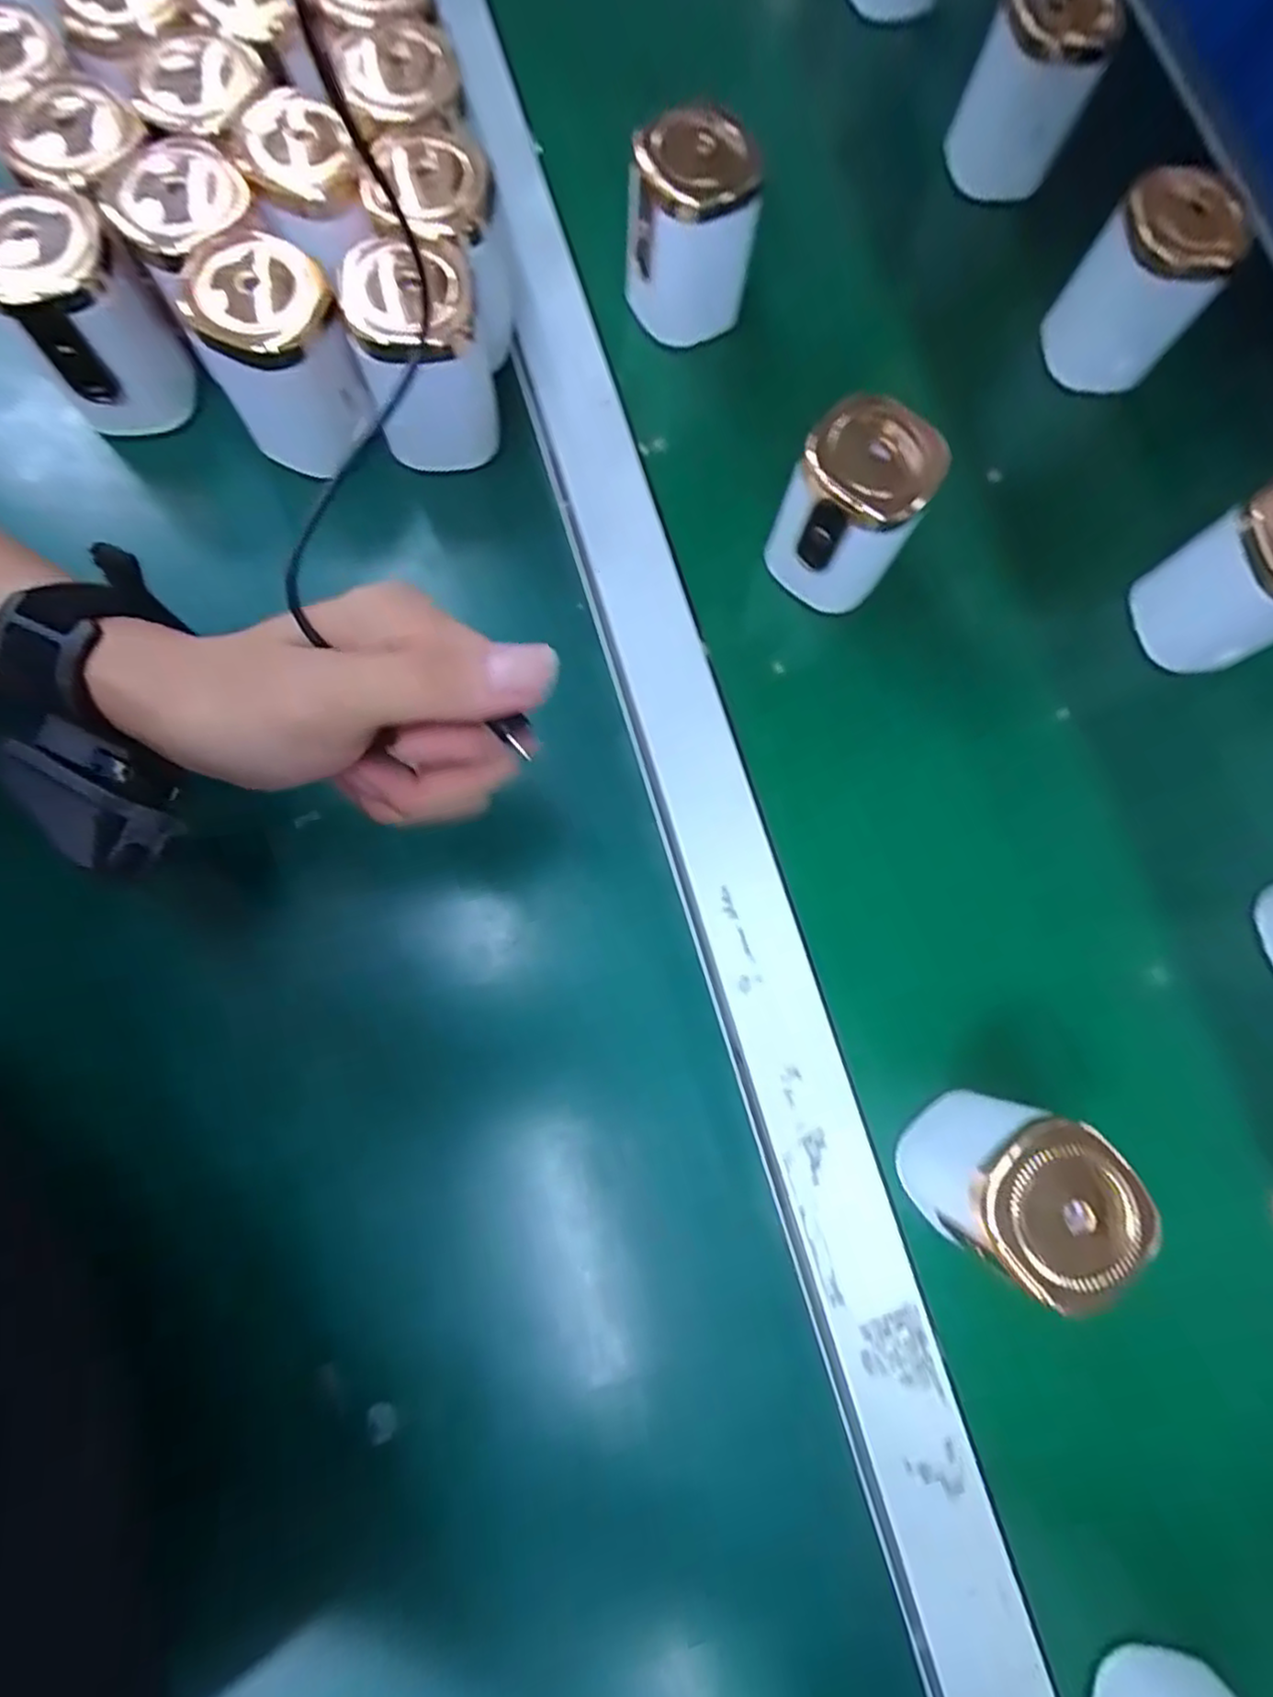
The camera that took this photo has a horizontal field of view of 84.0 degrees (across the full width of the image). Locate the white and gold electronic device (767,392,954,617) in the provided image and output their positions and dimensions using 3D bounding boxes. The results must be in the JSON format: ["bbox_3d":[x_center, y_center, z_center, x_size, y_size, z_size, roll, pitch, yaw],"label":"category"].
[{"bbox_3d":[0.096,-0.150,0.315,0.055,0.060,0.063,33,79,6],"label":"white and gold electronic device"}]

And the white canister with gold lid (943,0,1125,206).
[{"bbox_3d":[0.220,-0.425,0.387,0.061,0.081,0.071,27,79,5],"label":"white canister with gold lid"}]

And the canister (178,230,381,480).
[{"bbox_3d":[-0.159,-0.220,0.323,0.060,0.075,0.061,-27,80,-6],"label":"canister"}]

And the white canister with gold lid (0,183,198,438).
[{"bbox_3d":[-0.247,-0.237,0.323,0.058,0.075,0.065,-37,81,-8],"label":"white canister with gold lid"}]

